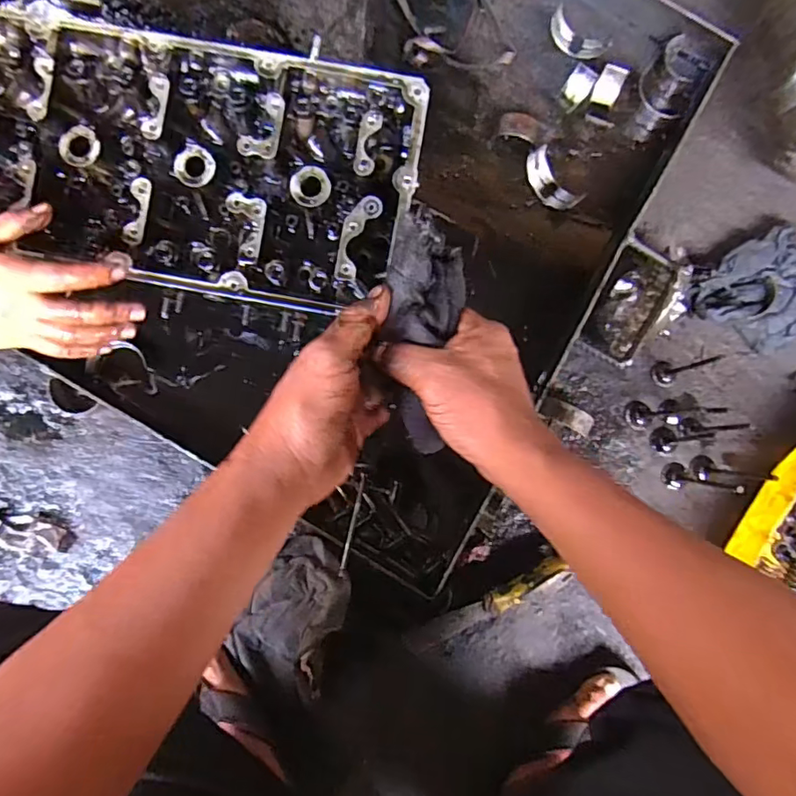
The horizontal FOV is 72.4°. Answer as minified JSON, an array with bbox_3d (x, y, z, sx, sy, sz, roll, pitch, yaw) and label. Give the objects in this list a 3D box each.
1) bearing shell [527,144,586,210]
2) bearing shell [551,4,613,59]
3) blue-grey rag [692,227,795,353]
[{"bbox_3d":[0.170,-0.238,0.605,0.028,0.033,0.073,-37,86,-4],"label":"bearing shell"},{"bbox_3d":[0.205,-0.411,0.620,0.073,0.028,0.027,33,85,2],"label":"bearing shell"},{"bbox_3d":[0.414,-0.118,0.609,0.142,0.029,0.118,-42,87,-4],"label":"blue-grey rag"}]

